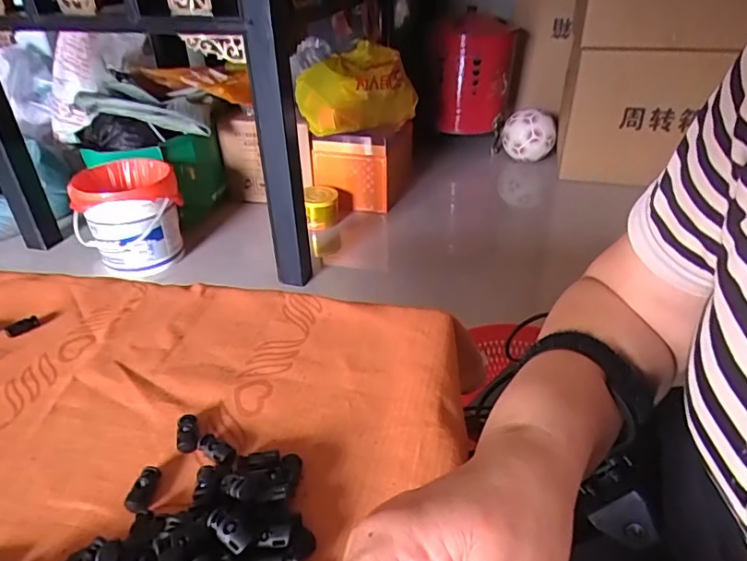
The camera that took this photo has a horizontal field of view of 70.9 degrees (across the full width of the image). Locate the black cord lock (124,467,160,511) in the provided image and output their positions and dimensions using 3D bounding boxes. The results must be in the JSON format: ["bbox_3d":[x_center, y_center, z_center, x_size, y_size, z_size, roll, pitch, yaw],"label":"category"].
[{"bbox_3d":[-0.144,0.131,0.329,0.014,0.009,0.029,4,32,9],"label":"black cord lock"}]

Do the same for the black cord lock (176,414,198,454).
[{"bbox_3d":[-0.130,0.106,0.367,0.014,0.008,0.028,-10,32,-14],"label":"black cord lock"}]

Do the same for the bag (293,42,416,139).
[{"bbox_3d":[-0.051,-0.641,1.776,0.170,0.250,0.472,19,37,31],"label":"bag"}]

